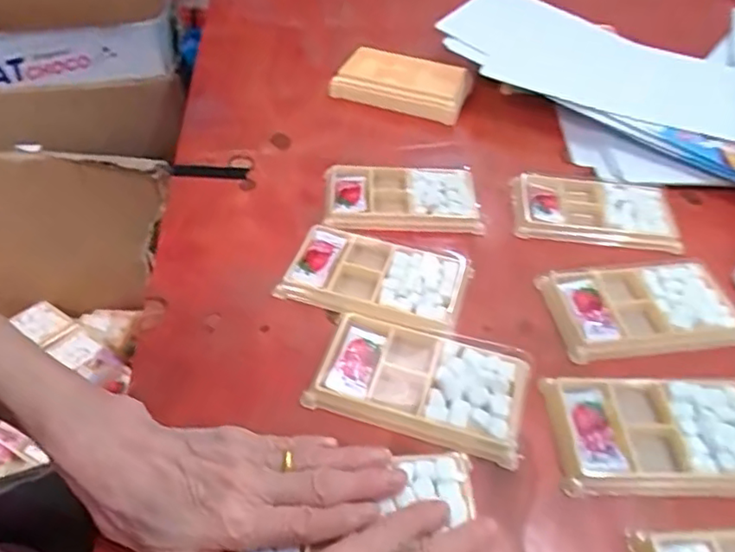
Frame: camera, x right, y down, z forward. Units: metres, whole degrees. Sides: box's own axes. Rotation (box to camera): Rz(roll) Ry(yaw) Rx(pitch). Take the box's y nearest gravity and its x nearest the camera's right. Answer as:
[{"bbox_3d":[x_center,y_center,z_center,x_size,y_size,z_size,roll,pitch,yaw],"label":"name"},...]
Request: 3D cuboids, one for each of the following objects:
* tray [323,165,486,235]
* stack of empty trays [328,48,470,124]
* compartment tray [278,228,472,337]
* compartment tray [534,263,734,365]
[{"bbox_3d":[0.029,-0.069,0.517,0.130,0.013,0.077,0,46,-3],"label":"tray"},{"bbox_3d":[0.038,-0.211,0.647,0.139,0.027,0.085,16,47,12],"label":"stack of empty trays"},{"bbox_3d":[0.007,0.000,0.450,0.129,0.013,0.080,16,47,12],"label":"compartment tray"},{"bbox_3d":[0.205,0.021,0.438,0.133,0.013,0.081,-3,46,-6],"label":"compartment tray"}]

